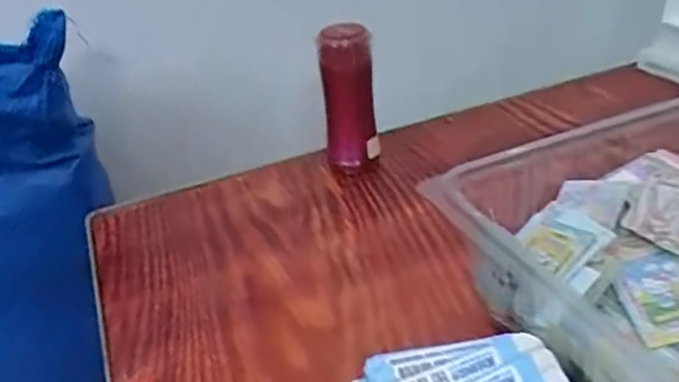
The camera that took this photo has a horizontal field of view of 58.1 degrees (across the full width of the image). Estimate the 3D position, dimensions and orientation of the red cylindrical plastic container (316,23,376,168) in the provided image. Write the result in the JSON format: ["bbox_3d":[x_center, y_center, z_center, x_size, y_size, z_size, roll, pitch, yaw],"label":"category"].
[{"bbox_3d":[0.011,-0.115,0.781,0.064,0.194,0.067,-5,31,3],"label":"red cylindrical plastic container"}]

